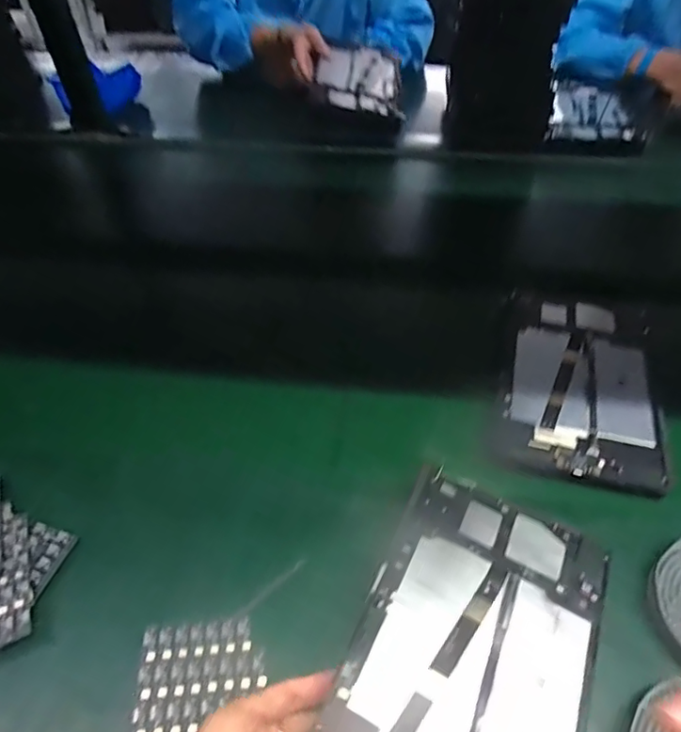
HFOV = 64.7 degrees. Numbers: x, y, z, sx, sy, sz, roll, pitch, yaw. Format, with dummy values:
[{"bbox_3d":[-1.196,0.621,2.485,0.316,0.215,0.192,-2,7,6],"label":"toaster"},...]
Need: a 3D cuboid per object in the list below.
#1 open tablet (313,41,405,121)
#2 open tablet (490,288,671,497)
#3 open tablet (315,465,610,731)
[{"bbox_3d":[0.032,-0.496,0.920,0.150,0.015,0.197,7,56,-11],"label":"open tablet"},{"bbox_3d":[0.248,0.010,0.553,0.151,0.006,0.252,12,50,13],"label":"open tablet"},{"bbox_3d":[0.091,0.188,0.363,0.150,0.006,0.235,22,46,15],"label":"open tablet"}]

